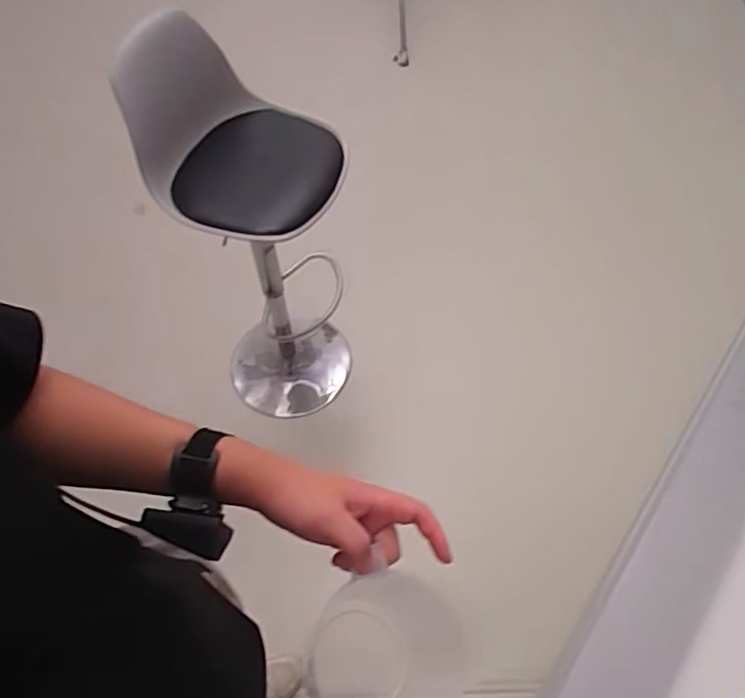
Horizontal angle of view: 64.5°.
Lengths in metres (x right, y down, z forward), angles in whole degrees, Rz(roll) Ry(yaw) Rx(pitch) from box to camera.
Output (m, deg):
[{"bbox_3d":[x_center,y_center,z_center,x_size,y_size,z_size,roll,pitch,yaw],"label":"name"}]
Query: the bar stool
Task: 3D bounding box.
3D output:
[{"bbox_3d":[-0.250,-0.233,1.491,0.384,1.022,0.395,-10,59,-5],"label":"bar stool"}]

